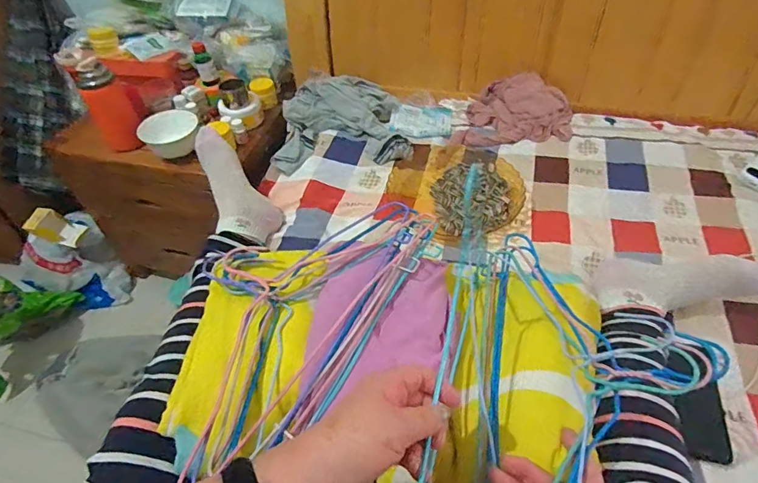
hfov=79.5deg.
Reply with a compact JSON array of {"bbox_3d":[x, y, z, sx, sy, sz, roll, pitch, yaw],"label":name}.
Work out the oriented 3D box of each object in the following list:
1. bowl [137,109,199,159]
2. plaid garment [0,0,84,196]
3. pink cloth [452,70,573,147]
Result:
[{"bbox_3d":[-0.462,-0.240,1.021,0.119,0.066,0.119,-1,48,1],"label":"bowl"},{"bbox_3d":[-0.941,-0.482,1.236,0.194,0.703,0.154,6,8,8],"label":"plaid garment"},{"bbox_3d":[0.304,-0.279,1.001,0.233,0.075,0.190,16,51,16],"label":"pink cloth"}]

